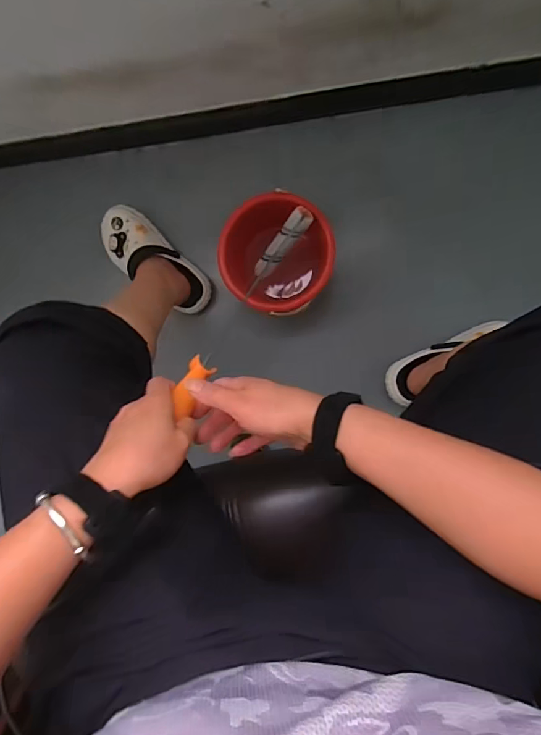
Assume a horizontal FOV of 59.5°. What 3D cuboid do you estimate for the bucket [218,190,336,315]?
[{"bbox_3d":[0.016,-0.194,0.839,0.183,0.183,0.182,0,93,5],"label":"bucket"}]

